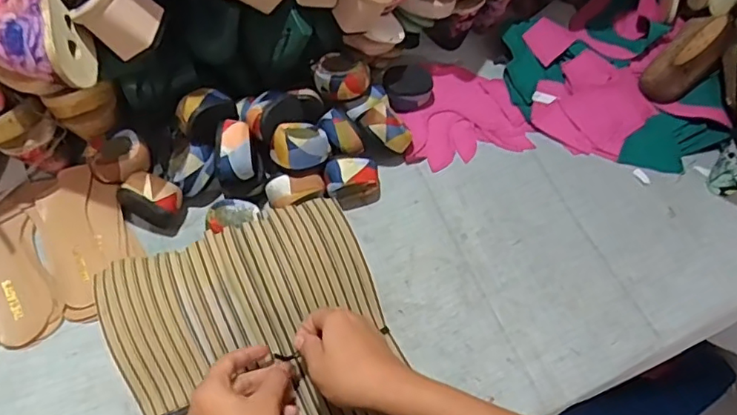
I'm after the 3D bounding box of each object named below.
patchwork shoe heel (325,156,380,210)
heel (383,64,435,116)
[{"bbox_3d":[-0.018,-0.030,0.624,0.062,0.042,0.047,-20,62,-15],"label":"patchwork shoe heel"},{"bbox_3d":[0.050,-0.148,0.695,0.064,0.034,0.050,1,59,-3],"label":"heel"}]

